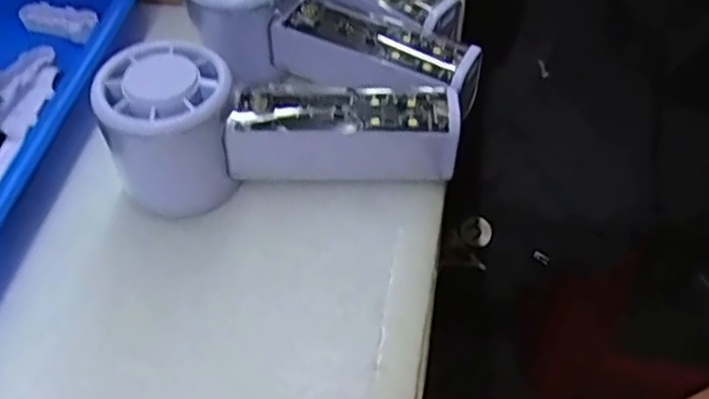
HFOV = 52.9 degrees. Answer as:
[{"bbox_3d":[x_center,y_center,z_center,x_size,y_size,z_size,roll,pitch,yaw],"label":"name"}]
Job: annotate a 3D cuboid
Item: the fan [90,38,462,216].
[{"bbox_3d":[-0.030,-0.036,0.318,0.153,0.054,0.057,-8,51,-1],"label":"fan"}]

